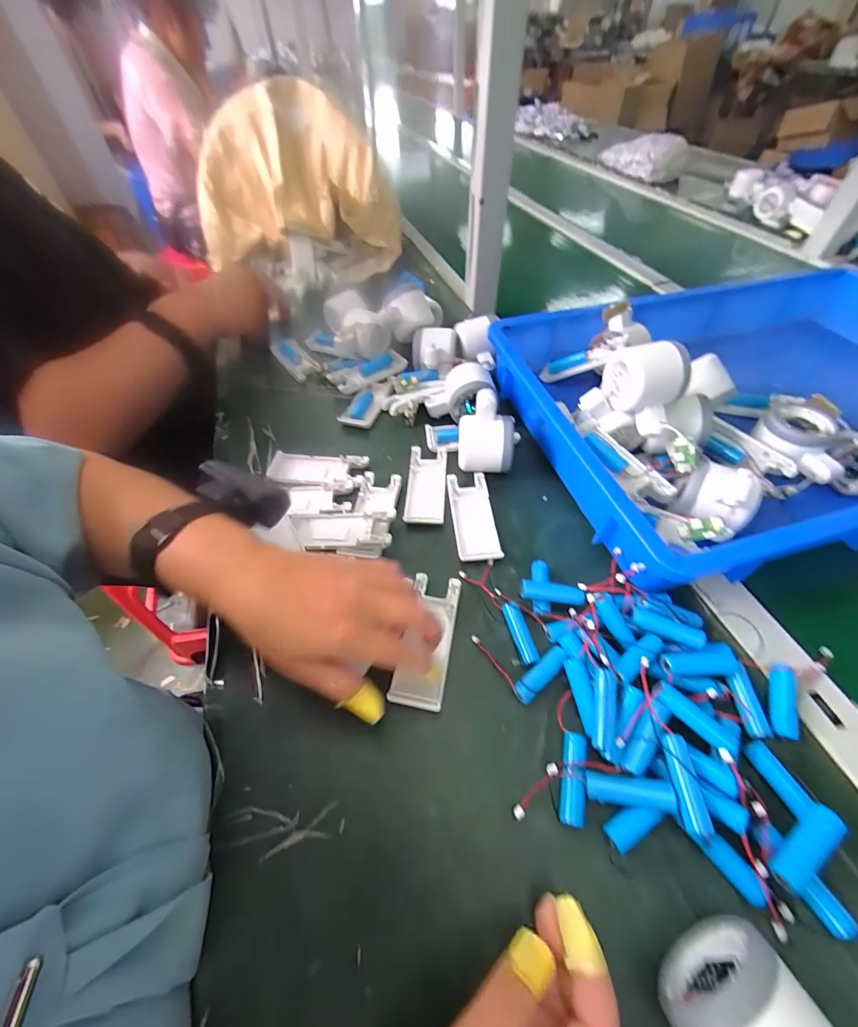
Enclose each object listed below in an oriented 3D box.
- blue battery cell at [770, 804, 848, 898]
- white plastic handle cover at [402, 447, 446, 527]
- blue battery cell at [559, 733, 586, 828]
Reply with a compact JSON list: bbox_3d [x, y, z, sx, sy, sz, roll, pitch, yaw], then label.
[{"bbox_3d":[0.214,0.190,0.222,0.051,0.014,0.015,-31,57,-15],"label":"blue battery cell"},{"bbox_3d":[-0.003,-0.030,0.421,0.042,0.014,0.103,1,53,4],"label":"white plastic handle cover"},{"bbox_3d":[0.093,0.169,0.253,0.014,0.014,0.051,9,54,10],"label":"blue battery cell"}]

